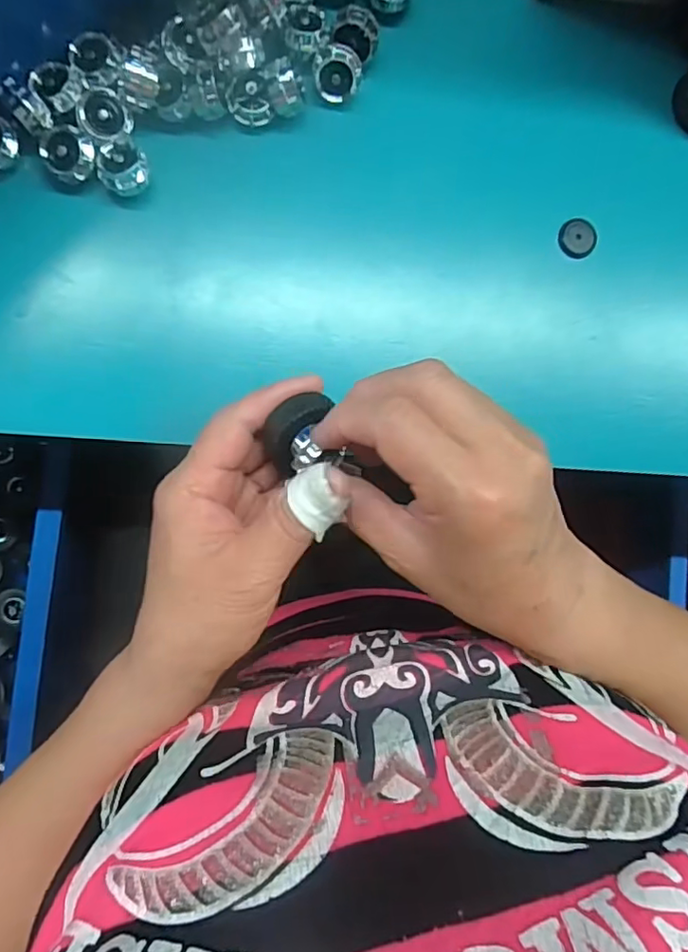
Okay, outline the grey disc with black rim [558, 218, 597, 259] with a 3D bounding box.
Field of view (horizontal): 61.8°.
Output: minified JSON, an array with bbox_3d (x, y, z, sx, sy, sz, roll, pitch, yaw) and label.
[{"bbox_3d":[0.132,-0.134,0.325,0.020,0.004,0.022,0,90,4],"label":"grey disc with black rim"}]

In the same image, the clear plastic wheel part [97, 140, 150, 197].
[{"bbox_3d":[-0.109,-0.150,0.284,0.023,0.018,0.023,0,93,-7],"label":"clear plastic wheel part"}]

